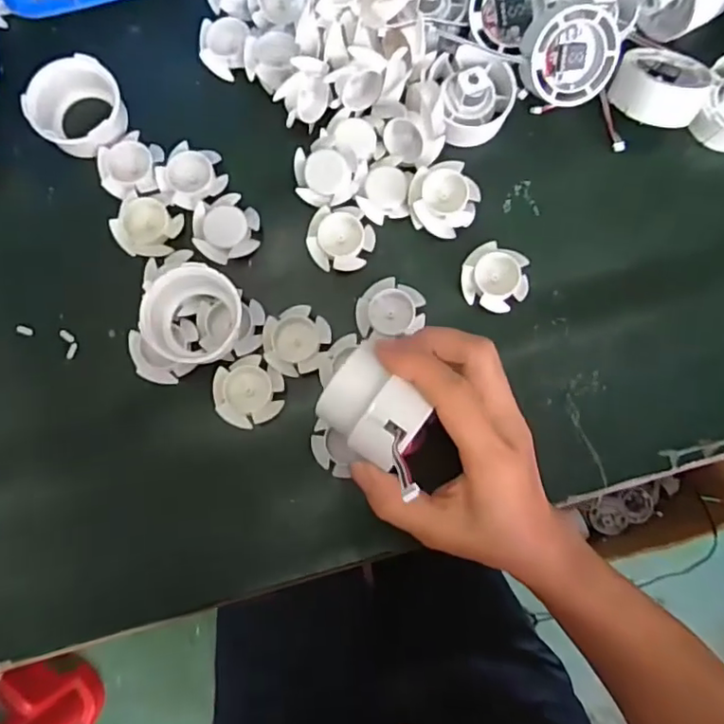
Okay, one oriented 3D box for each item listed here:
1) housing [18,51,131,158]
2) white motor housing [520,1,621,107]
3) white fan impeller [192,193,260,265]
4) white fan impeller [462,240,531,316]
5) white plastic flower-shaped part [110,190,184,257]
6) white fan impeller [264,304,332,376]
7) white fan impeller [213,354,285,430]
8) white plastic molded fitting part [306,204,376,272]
[{"bbox_3d":[-0.175,-0.155,0.363,0.054,0.028,0.055,0,83,-2],"label":"housing"},{"bbox_3d":[0.126,-0.188,0.362,0.054,0.023,0.057,32,115,-24],"label":"white motor housing"},{"bbox_3d":[-0.084,-0.082,0.361,0.040,0.011,0.037,0,83,-2],"label":"white fan impeller"},{"bbox_3d":[0.081,-0.051,0.359,0.040,0.013,0.037,0,83,-2],"label":"white fan impeller"},{"bbox_3d":[-0.132,-0.082,0.358,0.037,0.009,0.035,22,83,1],"label":"white plastic flower-shaped part"},{"bbox_3d":[-0.039,-0.012,0.352,0.040,0.013,0.039,0,83,-2],"label":"white fan impeller"},{"bbox_3d":[-0.066,0.017,0.345,0.040,0.011,0.039,0,83,-2],"label":"white fan impeller"},{"bbox_3d":[-0.013,-0.076,0.361,0.040,0.011,0.037,0,83,-2],"label":"white plastic molded fitting part"}]

